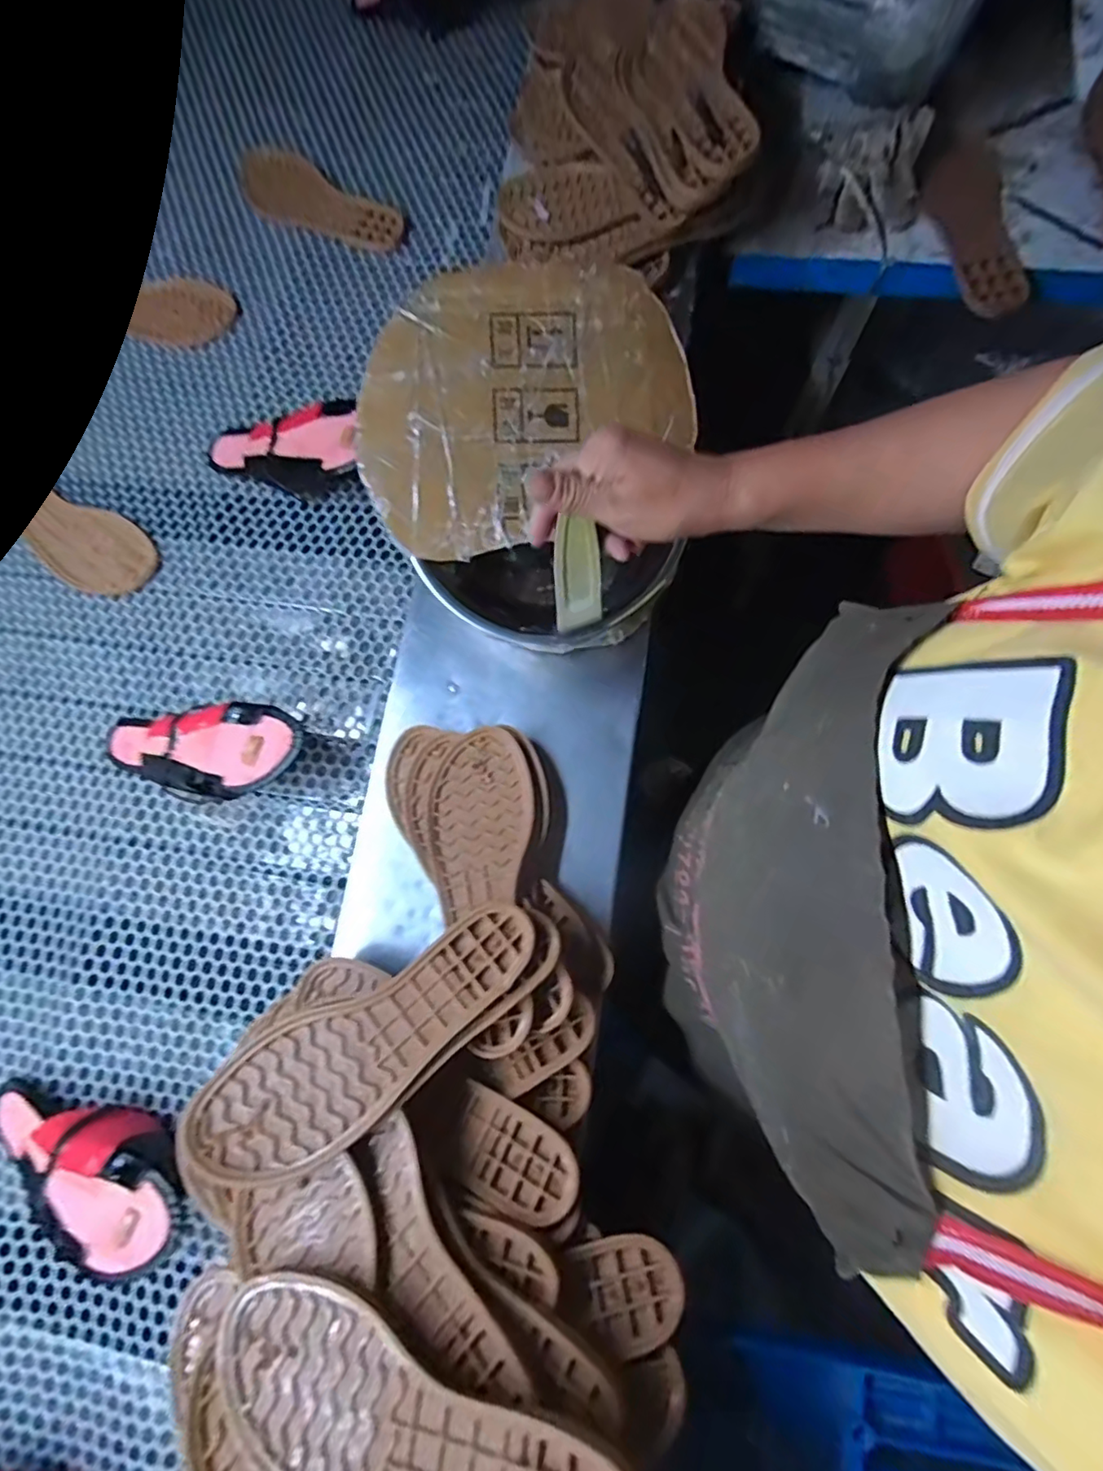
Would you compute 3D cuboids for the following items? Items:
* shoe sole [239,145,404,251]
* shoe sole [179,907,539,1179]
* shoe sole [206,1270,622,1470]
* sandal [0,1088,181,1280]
[{"bbox_3d":[-0.282,-0.645,0.687,0.225,0.019,0.079,27,79,10],"label":"shoe sole"},{"bbox_3d":[-0.117,0.211,0.395,0.246,0.011,0.081,-27,67,-15],"label":"shoe sole"},{"bbox_3d":[-0.082,0.388,0.313,0.251,0.009,0.083,10,67,17],"label":"shoe sole"},{"bbox_3d":[-0.383,0.355,0.475,0.224,0.054,0.080,12,79,23],"label":"sandal"}]

